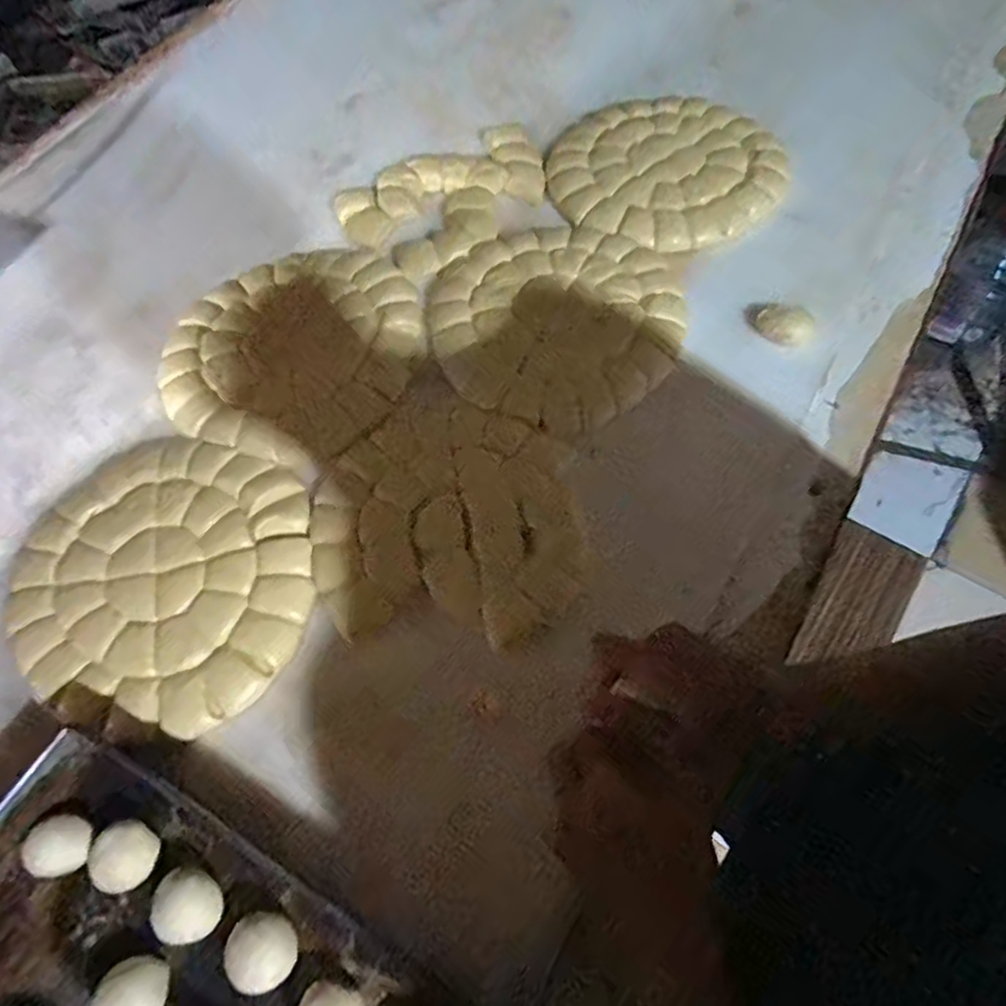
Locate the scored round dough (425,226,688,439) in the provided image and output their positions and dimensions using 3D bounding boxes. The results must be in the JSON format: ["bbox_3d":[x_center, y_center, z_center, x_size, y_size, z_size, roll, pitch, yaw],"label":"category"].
[{"bbox_3d":[0.055,-0.211,0.712,0.271,0.019,0.268,-1,62,2],"label":"scored round dough"}]

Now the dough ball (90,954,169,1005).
[{"bbox_3d":[-0.255,0.339,0.449,0.041,0.028,0.045,-1,62,2],"label":"dough ball"}]

